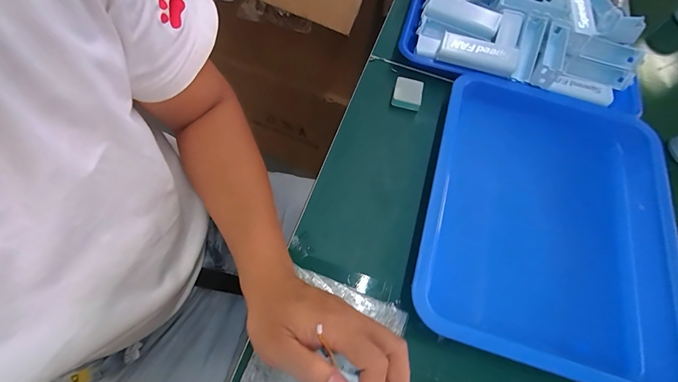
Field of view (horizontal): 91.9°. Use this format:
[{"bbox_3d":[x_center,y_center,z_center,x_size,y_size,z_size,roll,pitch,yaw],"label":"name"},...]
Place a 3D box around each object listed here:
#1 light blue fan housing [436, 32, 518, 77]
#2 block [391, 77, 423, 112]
[{"bbox_3d":[0.183,-0.180,0.434,0.098,0.031,0.028,17,65,2],"label":"light blue fan housing"},{"bbox_3d":[0.092,-0.130,0.441,0.037,0.014,0.044,15,64,1],"label":"block"}]

